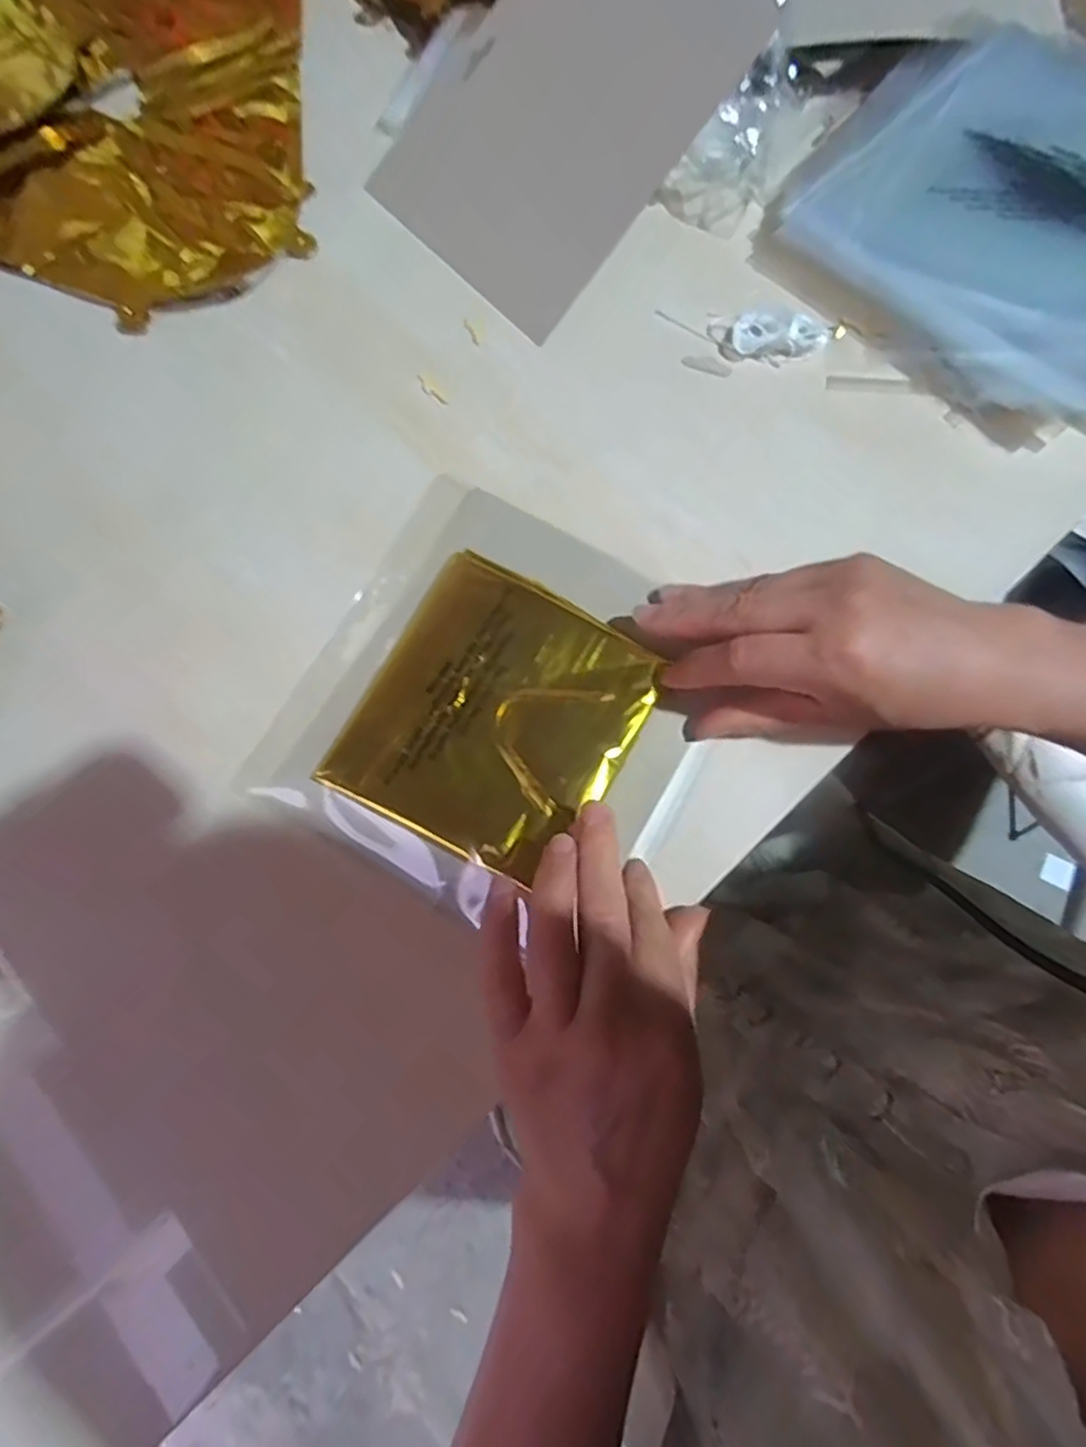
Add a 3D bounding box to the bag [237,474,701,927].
[{"bbox_3d":[-0.020,-0.012,0.333,0.185,0.020,0.190,28,77,6],"label":"bag"}]

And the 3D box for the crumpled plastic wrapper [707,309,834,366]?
[{"bbox_3d":[0.129,-0.221,0.384,0.064,0.021,0.026,2,75,0],"label":"crumpled plastic wrapper"}]

